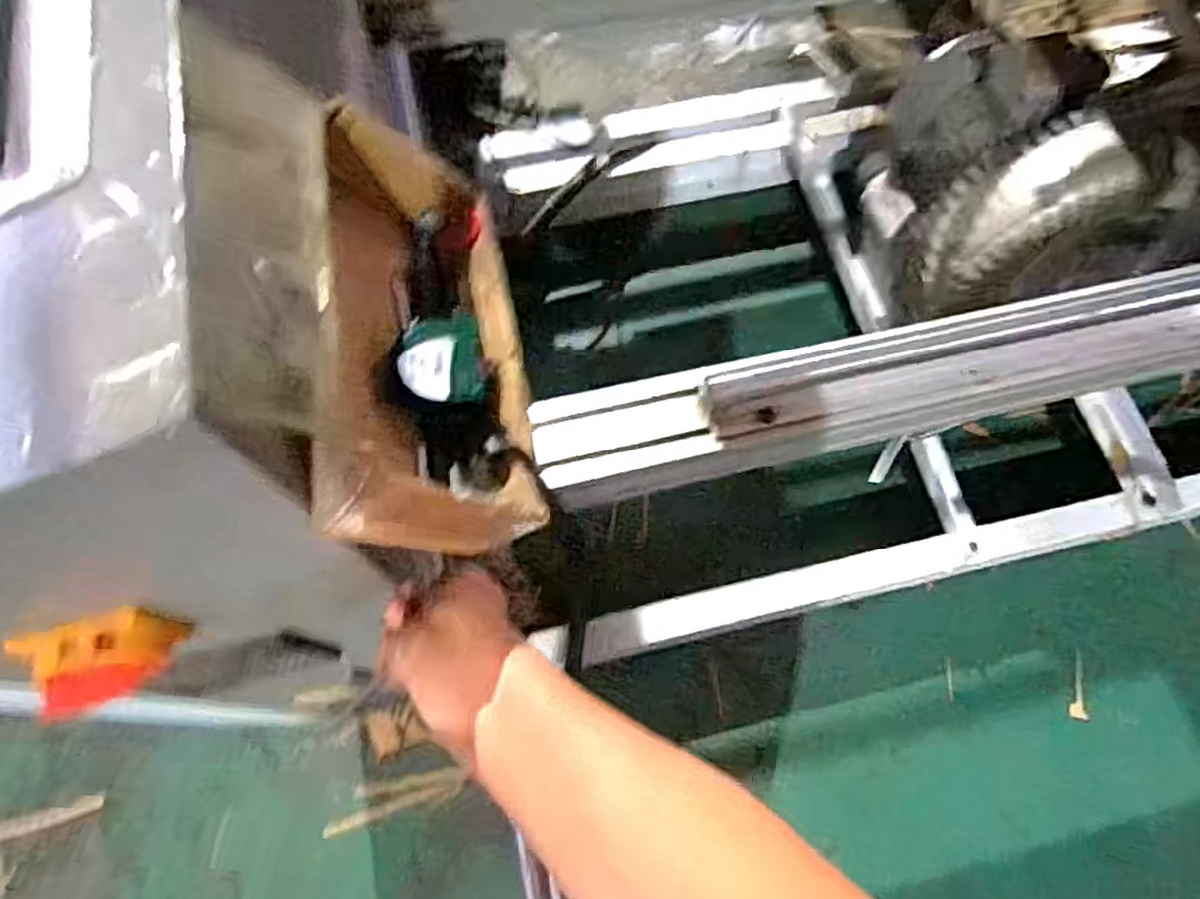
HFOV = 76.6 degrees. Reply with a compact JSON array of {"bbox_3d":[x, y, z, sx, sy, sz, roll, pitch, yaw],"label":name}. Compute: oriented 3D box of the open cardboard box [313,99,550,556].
[{"bbox_3d":[-0.104,-0.073,0.426,0.106,0.087,0.258,-10,70,-5],"label":"open cardboard box"}]

